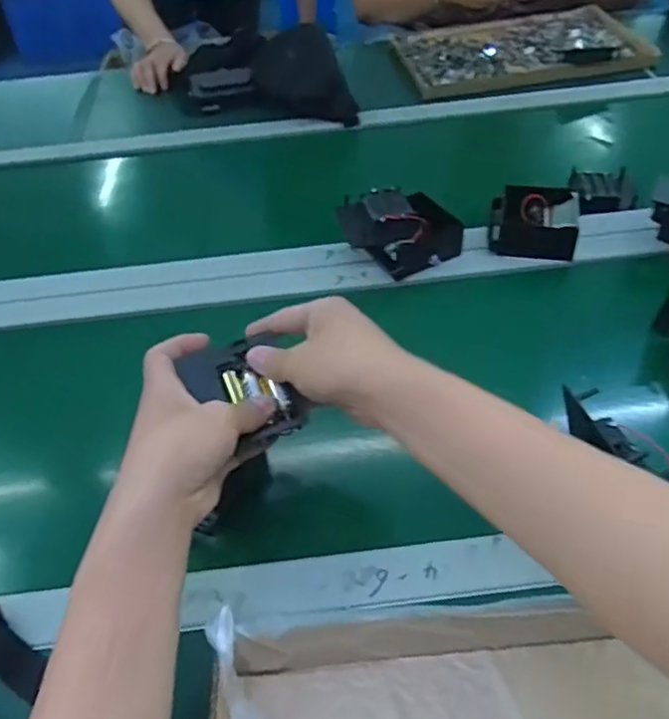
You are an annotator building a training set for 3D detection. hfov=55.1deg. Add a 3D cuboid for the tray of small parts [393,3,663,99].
[{"bbox_3d":[0.311,-0.543,1.116,0.398,0.030,0.273,-11,45,-6],"label":"tray of small parts"}]

